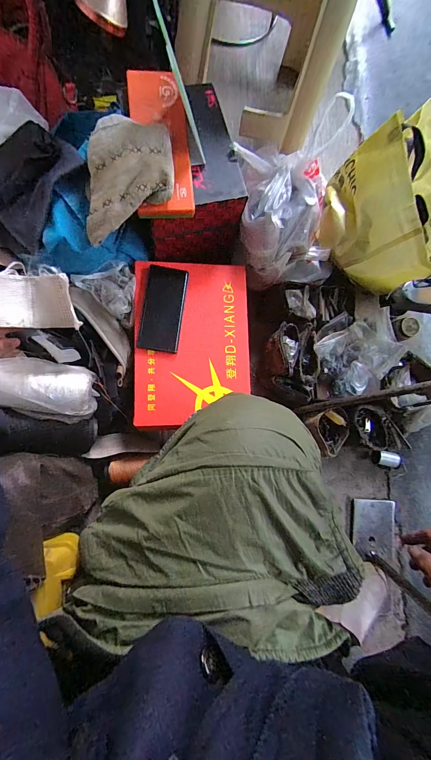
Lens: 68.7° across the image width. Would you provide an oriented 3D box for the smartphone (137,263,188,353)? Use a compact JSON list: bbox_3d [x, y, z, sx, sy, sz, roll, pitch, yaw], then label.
[{"bbox_3d":[-0.098,-0.133,0.594,0.073,0.015,0.158,8,82,-6],"label":"smartphone"}]

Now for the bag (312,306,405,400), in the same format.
[{"bbox_3d":[0.299,-0.049,0.667,0.164,0.071,0.143,-22,87,-9],"label":"bag"}]

